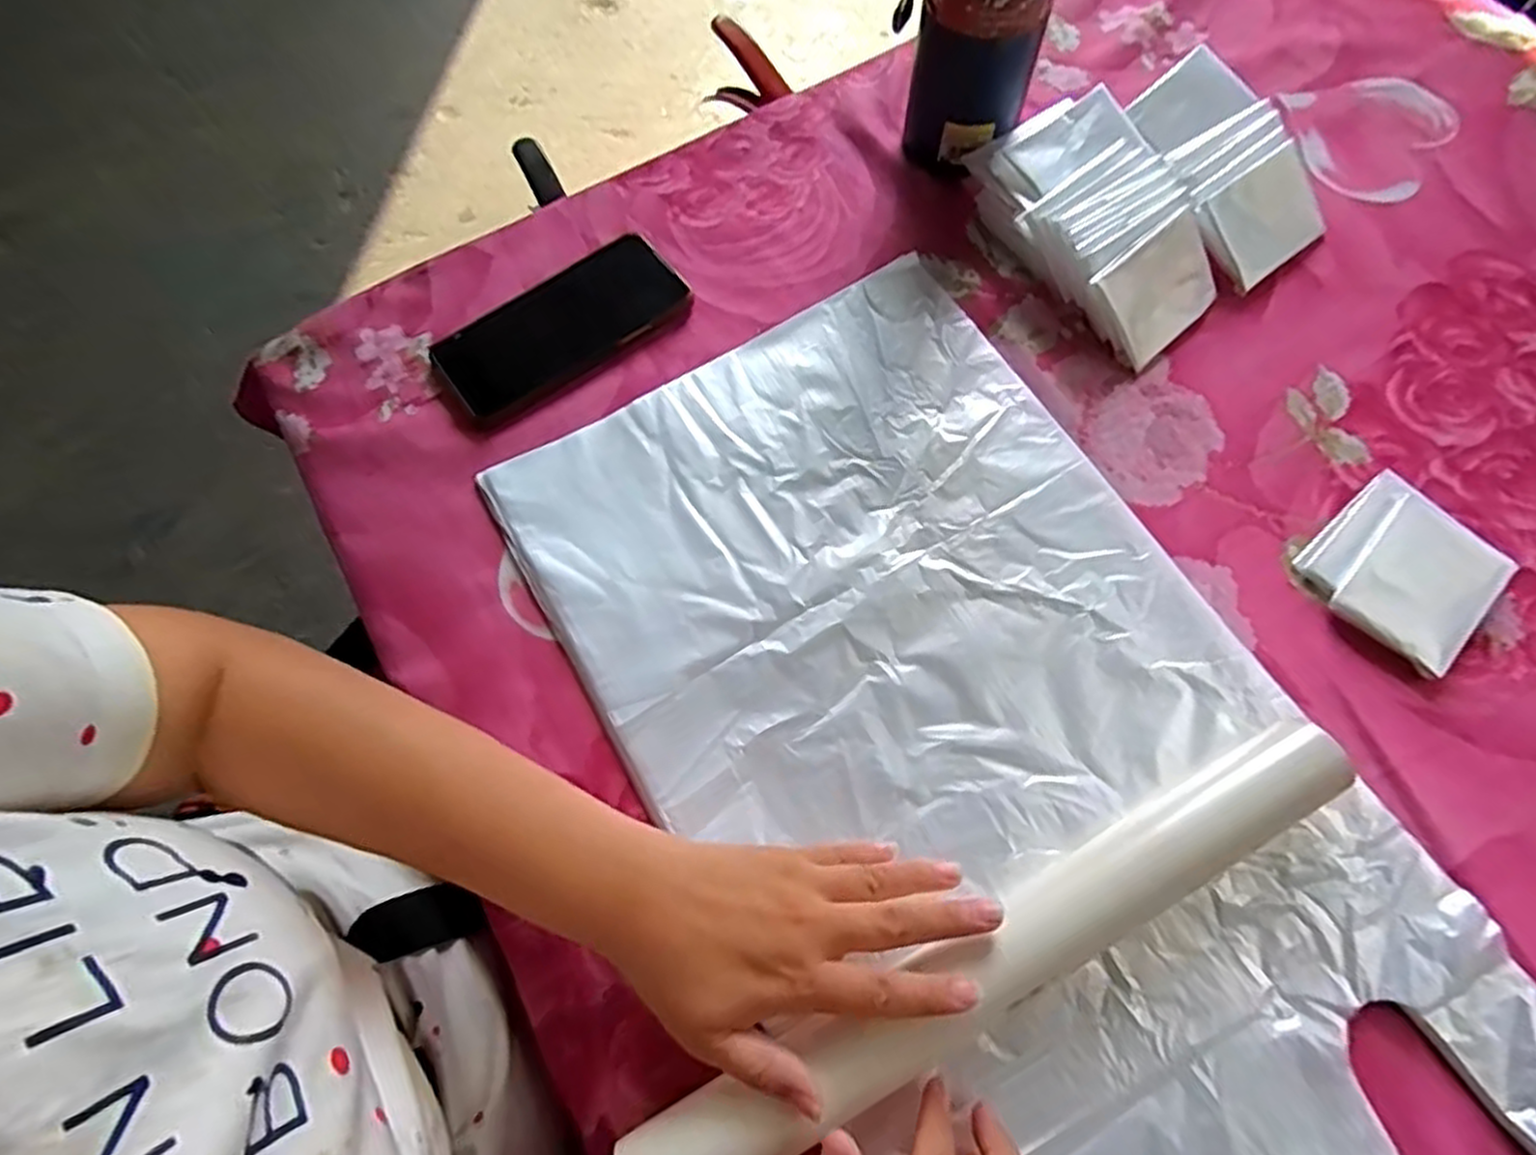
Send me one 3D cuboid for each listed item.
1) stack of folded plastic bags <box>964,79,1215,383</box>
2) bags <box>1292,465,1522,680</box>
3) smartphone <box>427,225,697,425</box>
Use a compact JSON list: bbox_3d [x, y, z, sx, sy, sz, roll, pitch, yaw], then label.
[{"bbox_3d":[0.213,-0.229,0.491,0.103,0.048,0.183,-29,70,-9],"label":"stack of folded plastic bags"},{"bbox_3d":[0.352,-0.004,0.415,0.085,0.016,0.087,-39,72,-12],"label":"bags"},{"bbox_3d":[-0.135,-0.166,0.499,0.162,0.015,0.079,-35,71,-11],"label":"smartphone"}]

